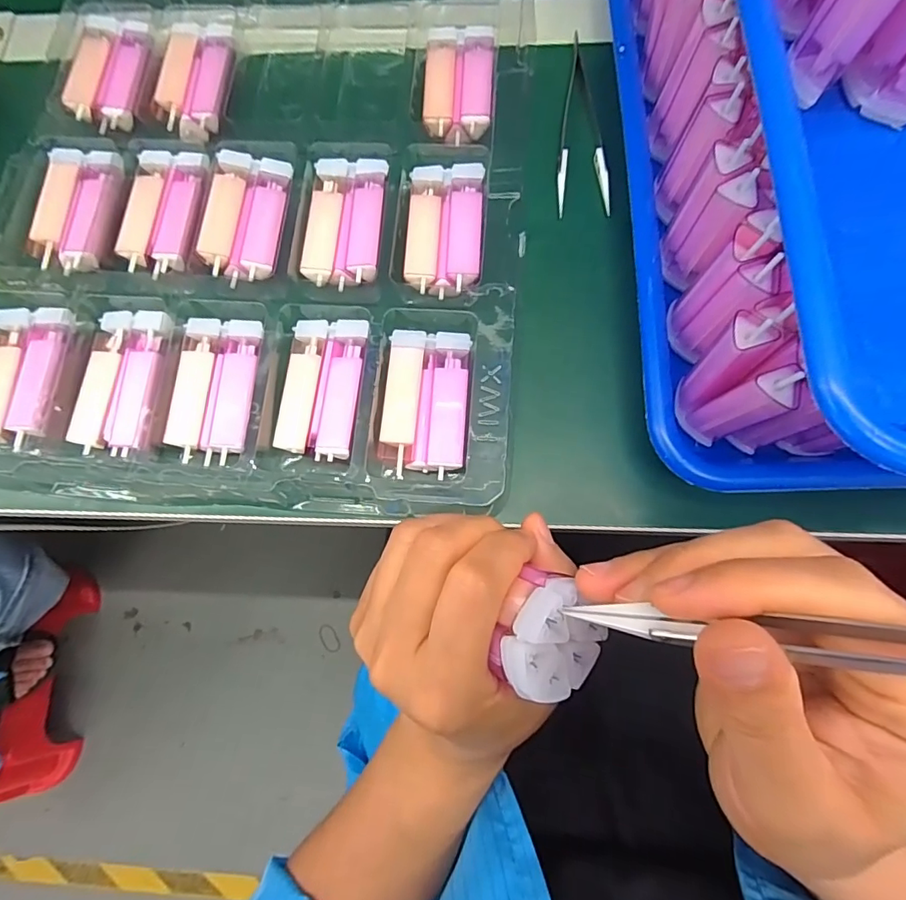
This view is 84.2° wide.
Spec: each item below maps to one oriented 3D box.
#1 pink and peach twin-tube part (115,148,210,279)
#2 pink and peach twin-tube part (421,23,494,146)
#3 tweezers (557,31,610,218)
[{"bbox_3d":[-0.160,-0.134,0.278,0.041,0.011,0.071,6,76,5],"label":"pink and peach twin-tube part"},{"bbox_3d":[0.003,-0.214,0.293,0.038,0.012,0.071,3,76,4],"label":"pink and peach twin-tube part"},{"bbox_3d":[0.074,-0.189,0.289,0.028,0.007,0.119,0,76,4],"label":"tweezers"}]

